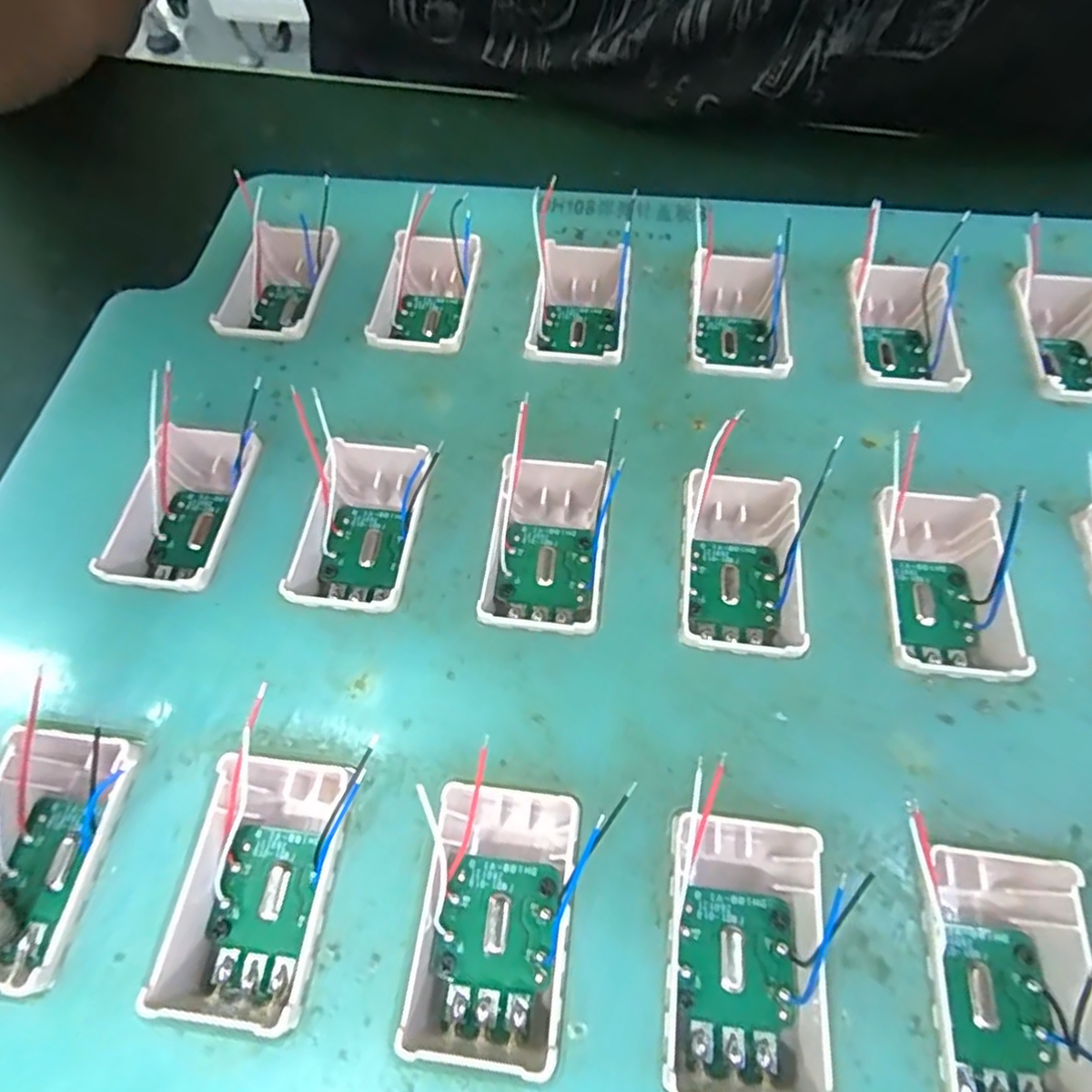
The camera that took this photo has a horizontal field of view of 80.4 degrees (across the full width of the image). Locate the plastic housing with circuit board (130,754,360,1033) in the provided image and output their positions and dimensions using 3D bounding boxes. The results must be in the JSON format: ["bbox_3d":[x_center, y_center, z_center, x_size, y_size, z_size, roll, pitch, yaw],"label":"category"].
[{"bbox_3d":[-0.039,0.046,0.089,0.019,0.010,0.032,7,63,6],"label":"plastic housing with circuit board"}]

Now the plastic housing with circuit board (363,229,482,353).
[{"bbox_3d":[-0.025,-0.055,0.140,0.019,0.010,0.037,5,63,5],"label":"plastic housing with circuit board"}]

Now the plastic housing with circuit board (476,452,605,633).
[{"bbox_3d":[0.000,0.000,0.112,0.019,0.010,0.032,5,63,5],"label":"plastic housing with circuit board"}]

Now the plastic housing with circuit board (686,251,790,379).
[{"bbox_3d":[0.041,-0.048,0.136,0.020,0.010,0.039,8,63,6],"label":"plastic housing with circuit board"}]

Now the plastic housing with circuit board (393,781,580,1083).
[{"bbox_3d":[-0.007,0.050,0.087,0.020,0.009,0.033,5,63,5],"label":"plastic housing with circuit board"}]

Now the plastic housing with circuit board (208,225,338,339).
[{"bbox_3d":[-0.057,-0.058,0.143,0.021,0.010,0.039,5,63,5],"label":"plastic housing with circuit board"}]

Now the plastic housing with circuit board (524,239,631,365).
[{"bbox_3d":[0.007,-0.049,0.136,0.019,0.010,0.033,5,63,5],"label":"plastic housing with circuit board"}]

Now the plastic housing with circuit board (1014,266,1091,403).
[{"bbox_3d":[0.103,-0.040,0.128,0.019,0.012,0.036,9,64,7],"label":"plastic housing with circuit board"}]

